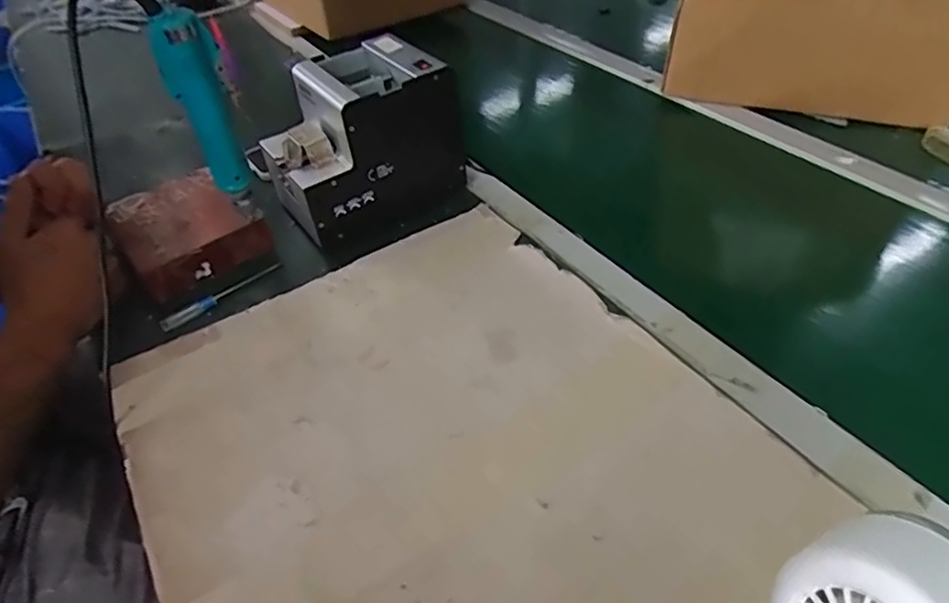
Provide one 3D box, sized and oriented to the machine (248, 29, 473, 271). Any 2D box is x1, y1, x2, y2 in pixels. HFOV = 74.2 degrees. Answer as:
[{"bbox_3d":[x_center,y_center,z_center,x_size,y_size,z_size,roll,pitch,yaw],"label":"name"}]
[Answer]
[{"bbox_3d":[-0.123,-0.164,0.666,0.183,0.158,0.137,-34,48,-28],"label":"machine"}]

